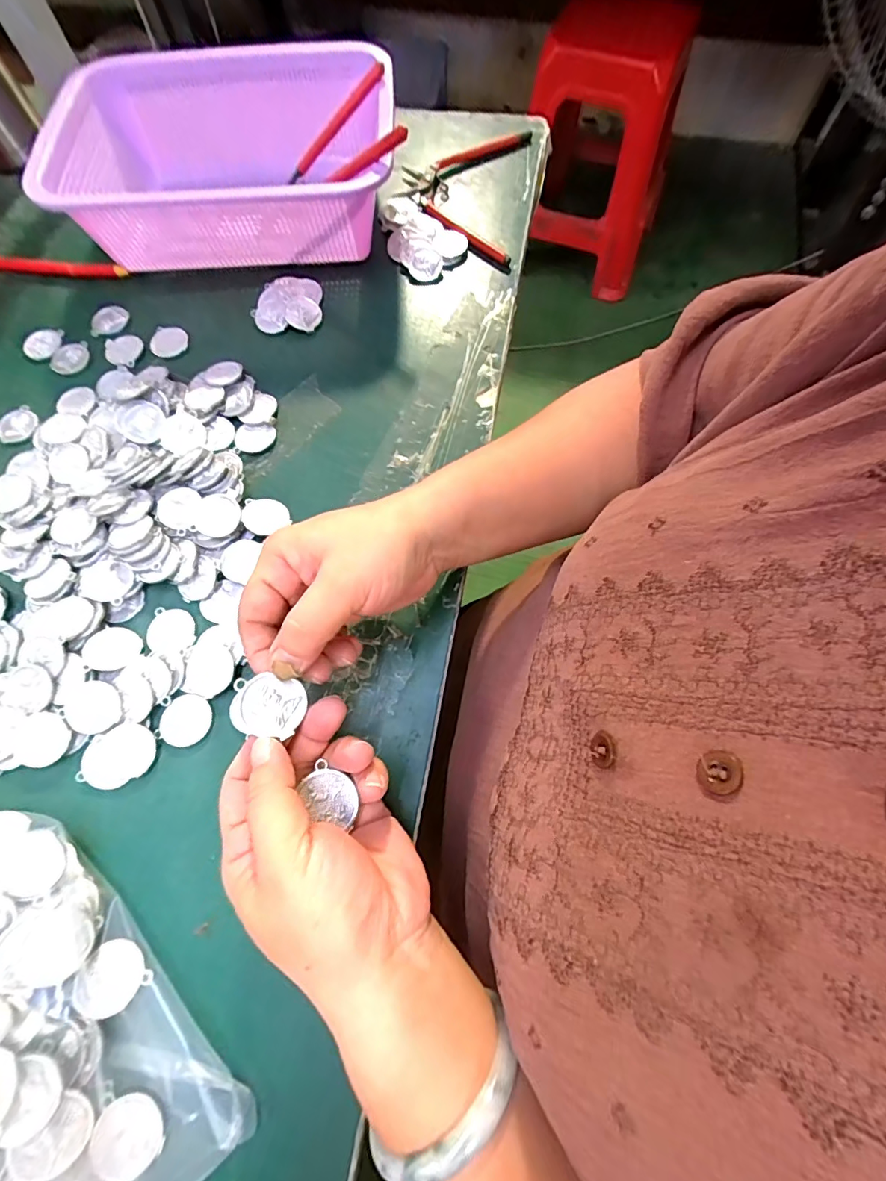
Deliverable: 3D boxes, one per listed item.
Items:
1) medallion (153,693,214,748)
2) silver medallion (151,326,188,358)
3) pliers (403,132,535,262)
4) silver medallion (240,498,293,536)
[{"bbox_3d":[-0.151,0.076,0.279,0.028,0.004,0.029,16,71,8],"label":"medallion"},{"bbox_3d":[-0.222,-0.202,0.383,0.029,0.004,0.029,-1,70,2],"label":"silver medallion"},{"bbox_3d":[0.016,-0.363,0.430,0.107,0.011,0.164,8,70,5],"label":"pliers"},{"bbox_3d":[-0.119,-0.050,0.320,0.029,0.004,0.029,7,61,-15],"label":"silver medallion"}]

